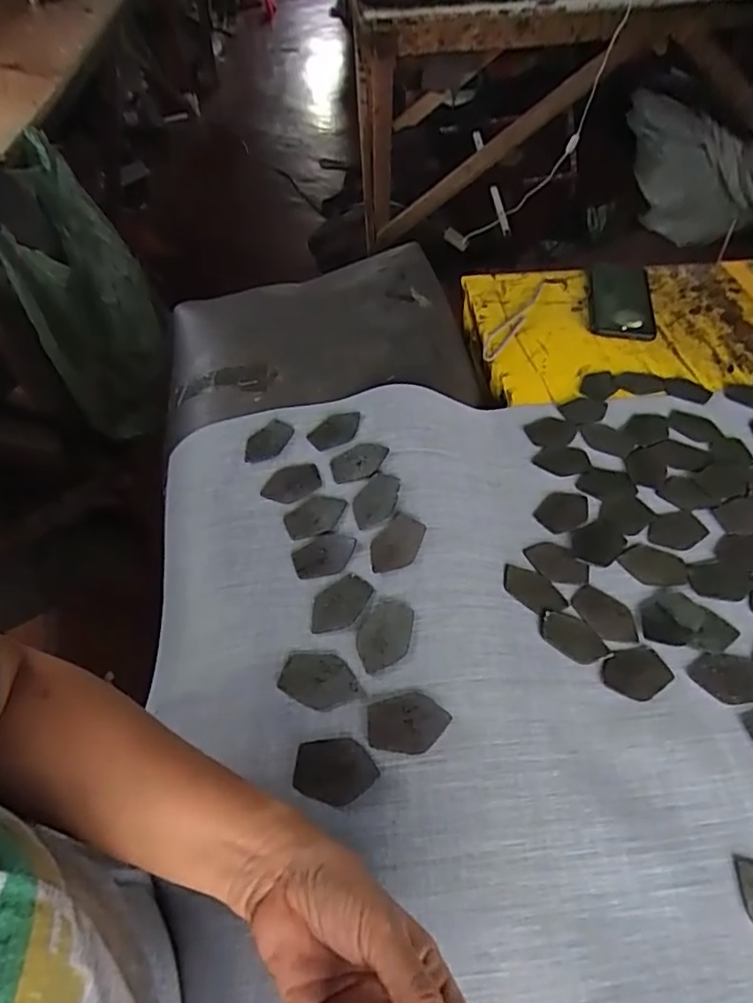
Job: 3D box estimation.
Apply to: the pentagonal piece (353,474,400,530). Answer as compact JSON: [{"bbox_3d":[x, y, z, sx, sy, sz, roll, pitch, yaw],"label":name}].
[{"bbox_3d":[0.000,0.001,0.508,0.036,0.004,0.053,19,66,36],"label":"pentagonal piece"}]

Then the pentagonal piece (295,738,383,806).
[{"bbox_3d":[-0.026,0.170,0.376,0.051,0.004,0.037,-7,60,5],"label":"pentagonal piece"}]

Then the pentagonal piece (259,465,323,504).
[{"bbox_3d":[-0.078,-0.016,0.545,0.054,0.004,0.039,-14,58,-2],"label":"pentagonal piece"}]

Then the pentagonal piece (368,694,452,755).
[{"bbox_3d":[0.020,0.144,0.388,0.051,0.004,0.036,-9,54,6],"label":"pentagonal piece"}]

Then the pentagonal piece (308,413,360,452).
[{"bbox_3d":[-0.041,-0.068,0.571,0.045,0.004,0.048,2,51,16],"label":"pentagonal piece"}]

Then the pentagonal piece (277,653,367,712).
[{"bbox_3d":[-0.038,0.124,0.416,0.057,0.004,0.040,-3,49,4],"label":"pentagonal piece"}]

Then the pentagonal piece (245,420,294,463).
[{"bbox_3d":[-0.104,-0.057,0.574,0.054,0.004,0.040,-38,55,-20],"label":"pentagonal piece"}]

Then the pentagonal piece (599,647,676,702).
[{"bbox_3d":[0.193,0.127,0.443,0.052,0.006,0.038,-28,56,-22],"label":"pentagonal piece"}]

